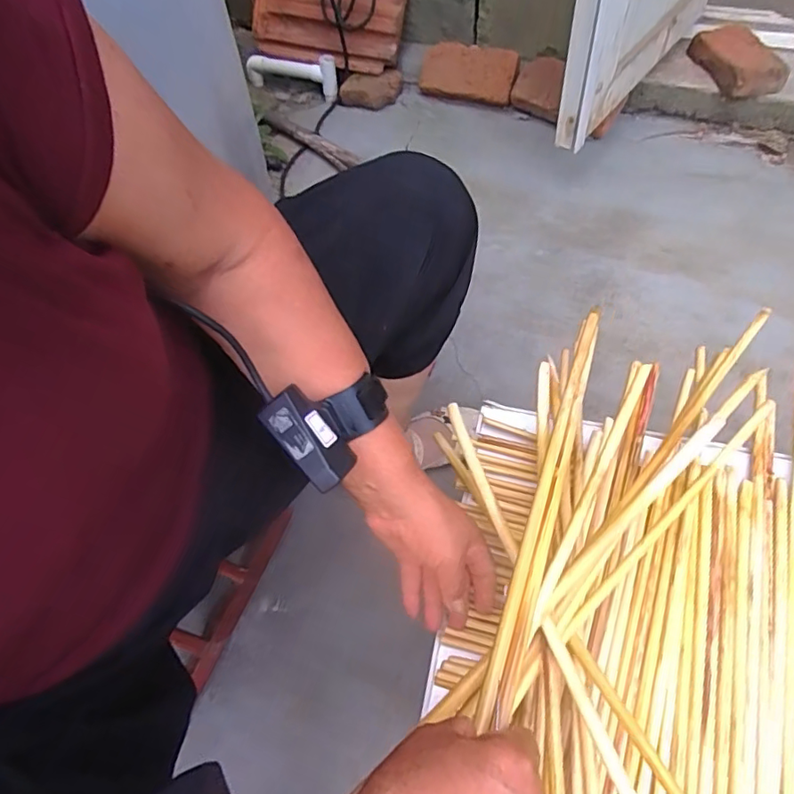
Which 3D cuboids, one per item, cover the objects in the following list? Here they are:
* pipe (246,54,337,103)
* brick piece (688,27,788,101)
[{"bbox_3d":[-0.266,-0.808,1.370,0.264,0.091,0.043,17,62,14],"label":"pipe"},{"bbox_3d":[0.728,-0.719,1.158,0.137,0.060,0.199,-13,57,-3],"label":"brick piece"}]

